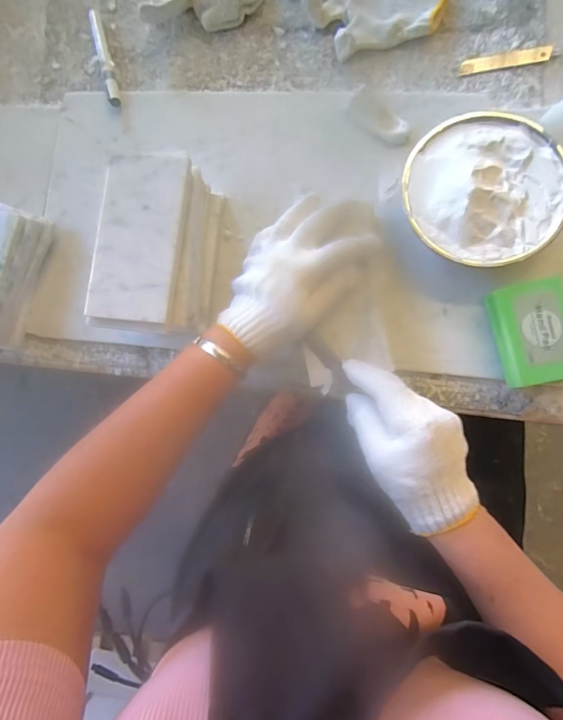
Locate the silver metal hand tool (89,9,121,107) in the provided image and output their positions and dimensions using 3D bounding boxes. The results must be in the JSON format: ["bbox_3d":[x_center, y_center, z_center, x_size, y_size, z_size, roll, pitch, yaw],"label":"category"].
[{"bbox_3d":[-0.211,-0.359,0.467,0.015,0.017,0.136,-18,83,3],"label":"silver metal hand tool"}]

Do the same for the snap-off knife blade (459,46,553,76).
[{"bbox_3d":[0.238,-0.319,0.419,0.090,0.005,0.014,-7,107,4],"label":"snap-off knife blade"}]

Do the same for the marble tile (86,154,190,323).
[{"bbox_3d":[-0.128,-0.110,0.350,0.072,0.008,0.149,7,85,5],"label":"marble tile"}]

